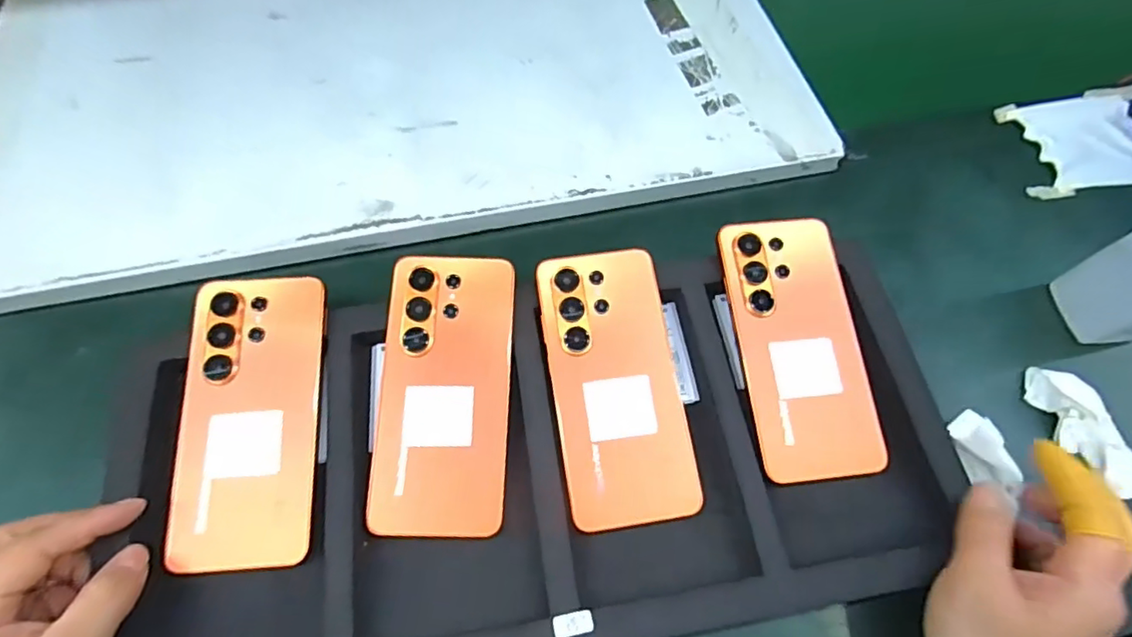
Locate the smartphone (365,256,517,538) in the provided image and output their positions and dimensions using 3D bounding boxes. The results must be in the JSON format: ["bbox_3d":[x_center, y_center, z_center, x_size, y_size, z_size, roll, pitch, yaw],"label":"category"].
[{"bbox_3d":[-0.073,0.043,0.352,0.077,0.006,0.166,3,73,-5],"label":"smartphone"}]

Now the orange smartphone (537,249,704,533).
[{"bbox_3d":[0.031,0.038,0.359,0.078,0.004,0.167,-7,73,-6],"label":"orange smartphone"}]

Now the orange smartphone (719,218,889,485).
[{"bbox_3d":[0.151,0.015,0.376,0.079,0.006,0.169,-5,73,-4],"label":"orange smartphone"}]

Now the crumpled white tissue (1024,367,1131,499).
[{"bbox_3d":[0.339,0.072,0.378,0.031,0.028,0.089,-11,64,-8],"label":"crumpled white tissue"}]

